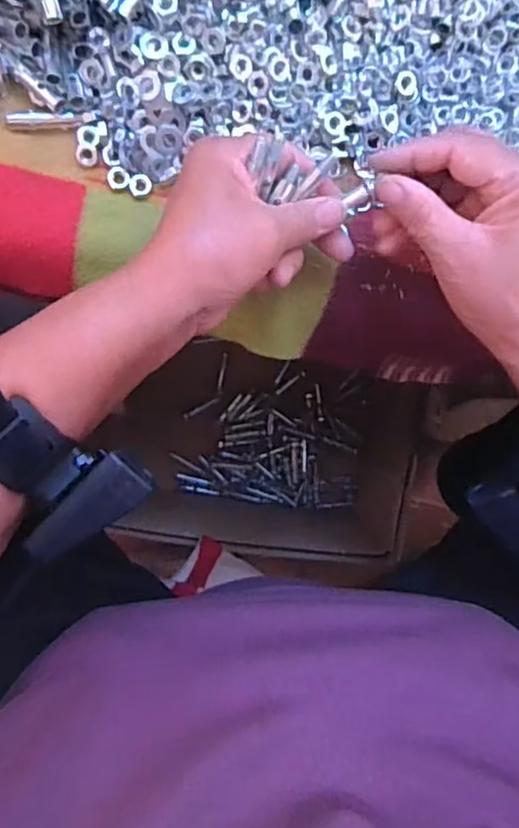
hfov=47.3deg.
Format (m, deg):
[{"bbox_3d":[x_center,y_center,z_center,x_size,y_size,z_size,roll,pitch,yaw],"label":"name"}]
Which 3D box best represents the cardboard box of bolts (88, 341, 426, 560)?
[{"bbox_3d":[0.001,0.045,0.753,0.347,0.158,0.222,9,94,-6],"label":"cardboard box of bolts"}]

